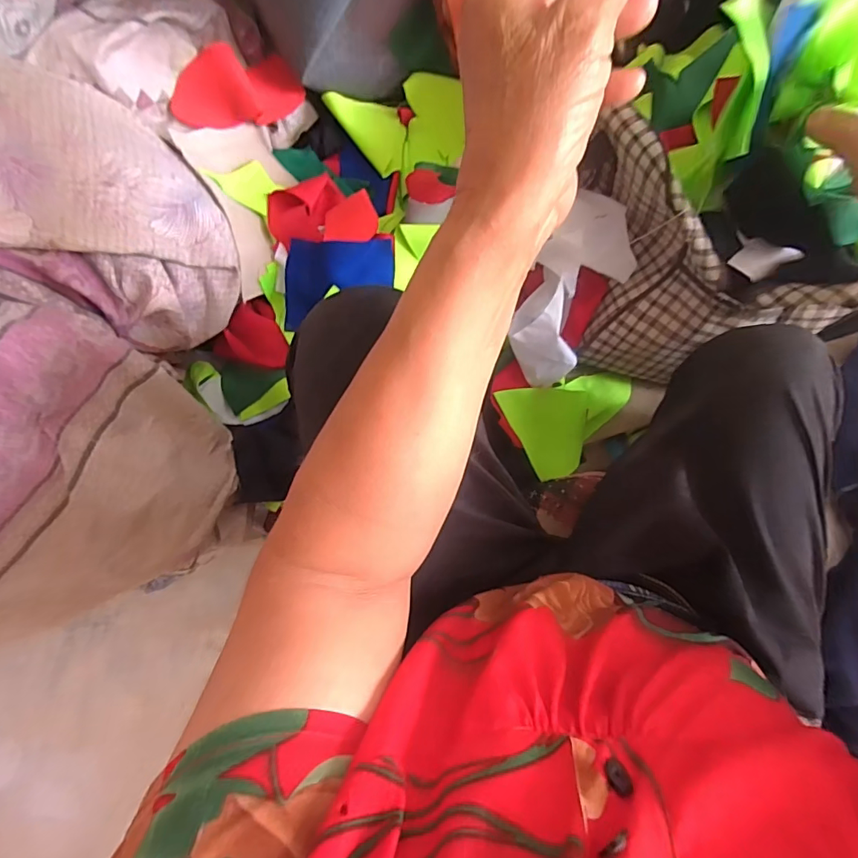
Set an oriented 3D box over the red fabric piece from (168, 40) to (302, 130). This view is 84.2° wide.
[{"bbox_3d":[-0.222,-0.396,0.553,0.151,0.068,0.070,-16,90,-14],"label":"red fabric piece"}]

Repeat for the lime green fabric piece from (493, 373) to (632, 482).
[{"bbox_3d":[0.199,-0.008,0.661,0.185,0.052,0.145,-11,90,6],"label":"lime green fabric piece"}]

